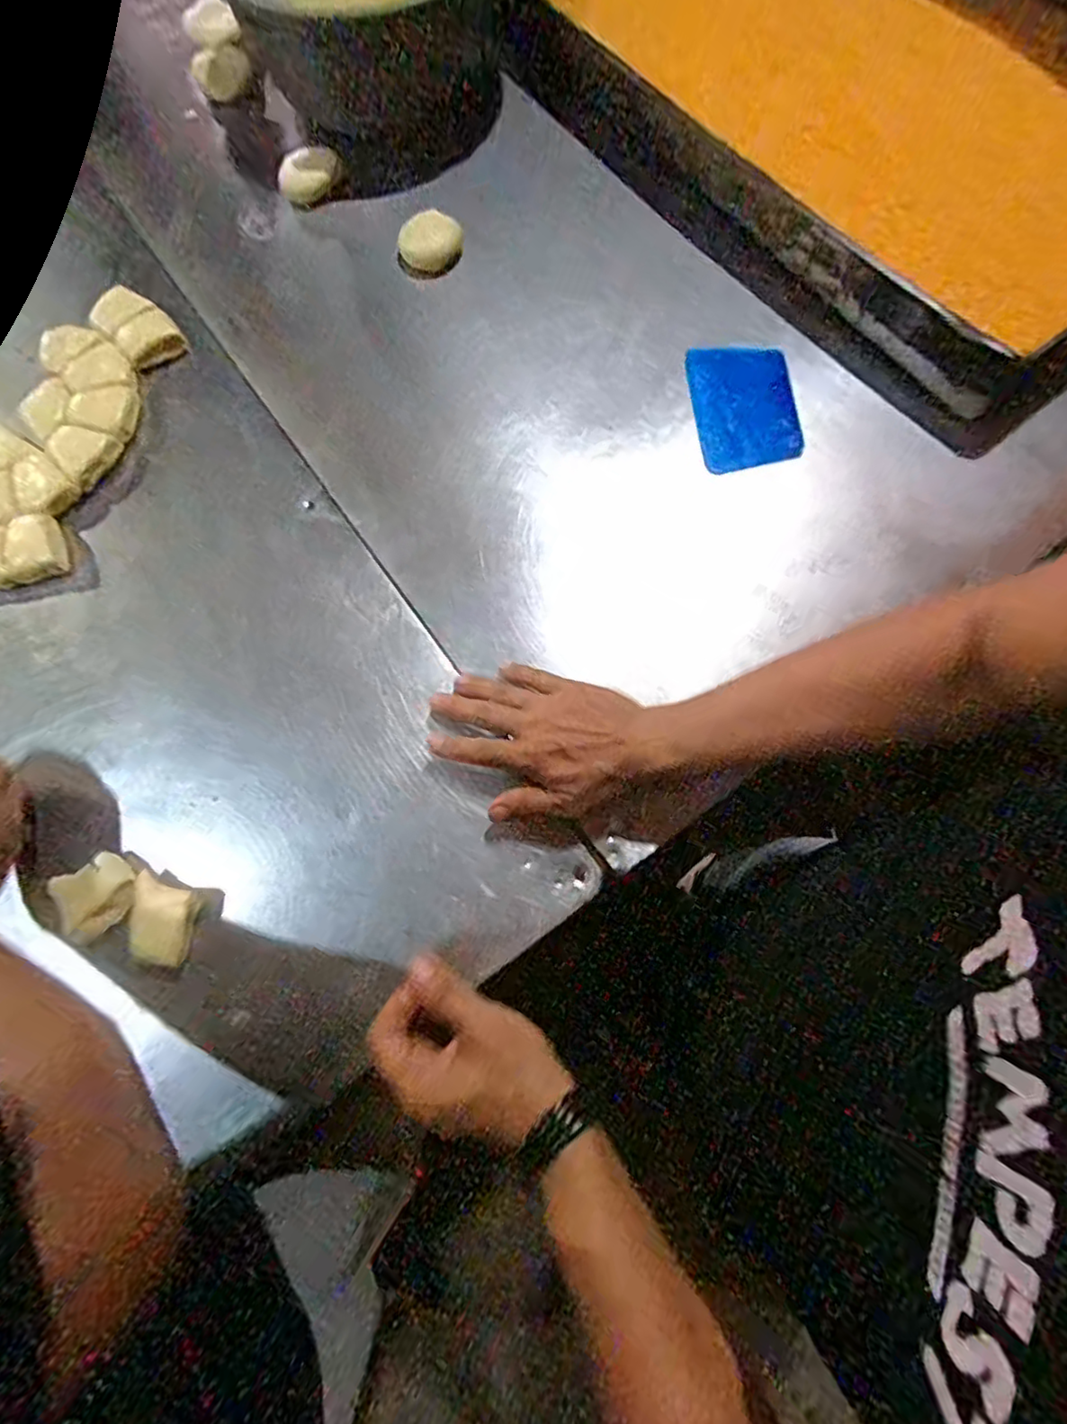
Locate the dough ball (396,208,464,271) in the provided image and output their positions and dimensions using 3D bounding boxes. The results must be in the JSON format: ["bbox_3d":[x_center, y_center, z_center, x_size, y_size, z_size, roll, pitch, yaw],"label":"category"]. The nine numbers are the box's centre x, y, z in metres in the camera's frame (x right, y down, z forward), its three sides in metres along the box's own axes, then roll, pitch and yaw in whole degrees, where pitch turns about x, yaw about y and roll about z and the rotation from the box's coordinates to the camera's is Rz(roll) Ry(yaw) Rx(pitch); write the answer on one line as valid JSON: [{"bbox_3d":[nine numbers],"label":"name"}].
[{"bbox_3d":[-0.102,-0.466,0.624,0.061,0.022,0.054,-13,74,-2],"label":"dough ball"}]

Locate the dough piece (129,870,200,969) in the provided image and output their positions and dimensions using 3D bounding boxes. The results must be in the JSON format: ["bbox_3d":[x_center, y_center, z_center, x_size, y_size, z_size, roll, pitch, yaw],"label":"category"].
[{"bbox_3d":[-0.264,0.147,0.449,0.039,0.029,0.064,-6,74,0],"label":"dough piece"}]

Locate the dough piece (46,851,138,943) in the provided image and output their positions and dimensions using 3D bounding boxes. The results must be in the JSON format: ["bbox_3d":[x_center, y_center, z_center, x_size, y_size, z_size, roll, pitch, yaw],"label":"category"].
[{"bbox_3d":[-0.320,0.131,0.459,0.048,0.021,0.052,-43,77,-10],"label":"dough piece"}]

